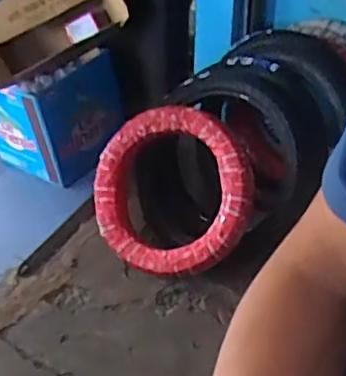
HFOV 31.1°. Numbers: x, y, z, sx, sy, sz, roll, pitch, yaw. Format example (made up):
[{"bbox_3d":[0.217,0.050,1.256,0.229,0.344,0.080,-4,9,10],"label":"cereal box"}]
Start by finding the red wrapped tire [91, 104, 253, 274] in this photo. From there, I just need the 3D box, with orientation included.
[{"bbox_3d":[-0.010,0.007,1.728,0.459,0.465,0.104,13,3,22],"label":"red wrapped tire"}]

